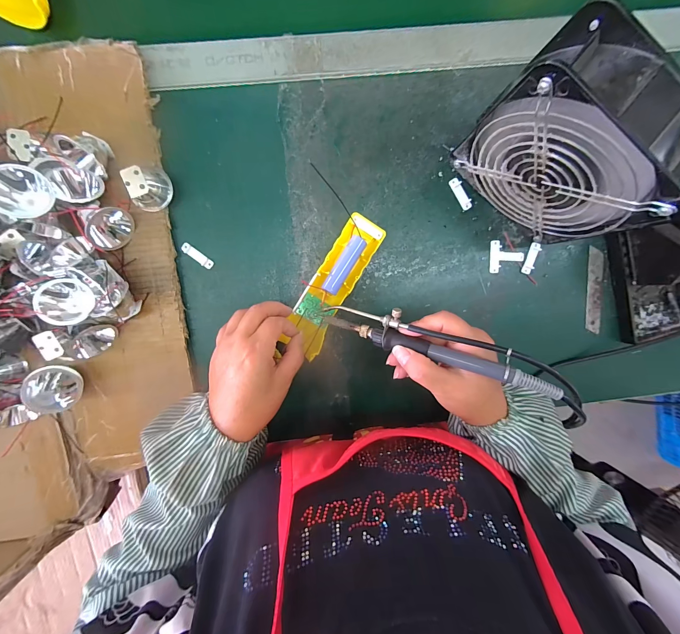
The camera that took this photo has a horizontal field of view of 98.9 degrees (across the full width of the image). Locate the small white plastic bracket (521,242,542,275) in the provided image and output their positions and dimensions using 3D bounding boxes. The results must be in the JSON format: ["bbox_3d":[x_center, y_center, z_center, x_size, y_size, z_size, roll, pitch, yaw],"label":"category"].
[{"bbox_3d":[0.225,-0.068,0.339,0.012,0.005,0.037,16,95,-6],"label":"small white plastic bracket"}]

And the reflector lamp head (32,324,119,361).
[{"bbox_3d":[-0.270,0.027,0.298,0.063,0.036,0.032,-7,97,-3],"label":"reflector lamp head"}]

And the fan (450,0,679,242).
[{"bbox_3d":[0.190,-0.139,0.256,0.147,0.151,0.060,37,93,-7],"label":"fan"}]

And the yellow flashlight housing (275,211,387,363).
[{"bbox_3d":[-0.006,-0.035,0.309,0.044,0.021,0.156,30,89,-7],"label":"yellow flashlight housing"}]

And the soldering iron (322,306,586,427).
[{"bbox_3d":[0.079,0.027,0.244,0.213,0.019,0.038,18,96,25],"label":"soldering iron"}]

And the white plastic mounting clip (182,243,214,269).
[{"bbox_3d":[-0.156,-0.067,0.319,0.037,0.005,0.010,38,93,-7],"label":"white plastic mounting clip"}]

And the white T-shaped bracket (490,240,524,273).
[{"bbox_3d":[0.194,-0.070,0.337,0.037,0.004,0.036,-3,97,-4],"label":"white T-shaped bracket"}]

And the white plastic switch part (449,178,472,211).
[{"bbox_3d":[0.135,-0.137,0.325,0.011,0.006,0.037,-34,98,0],"label":"white plastic switch part"}]

